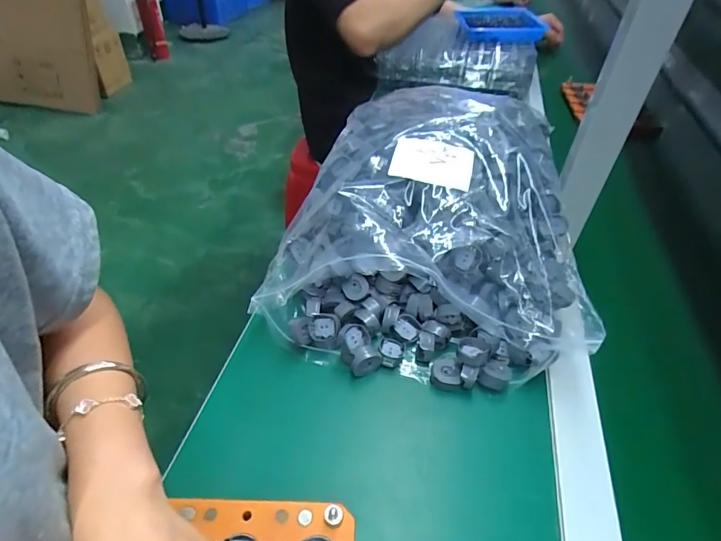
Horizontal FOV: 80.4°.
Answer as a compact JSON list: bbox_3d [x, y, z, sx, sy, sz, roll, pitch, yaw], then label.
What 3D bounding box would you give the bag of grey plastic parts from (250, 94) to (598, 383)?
[{"bbox_3d":[0.079,-0.069,0.461,0.281,0.132,0.357,10,45,8],"label":"bag of grey plastic parts"}]

